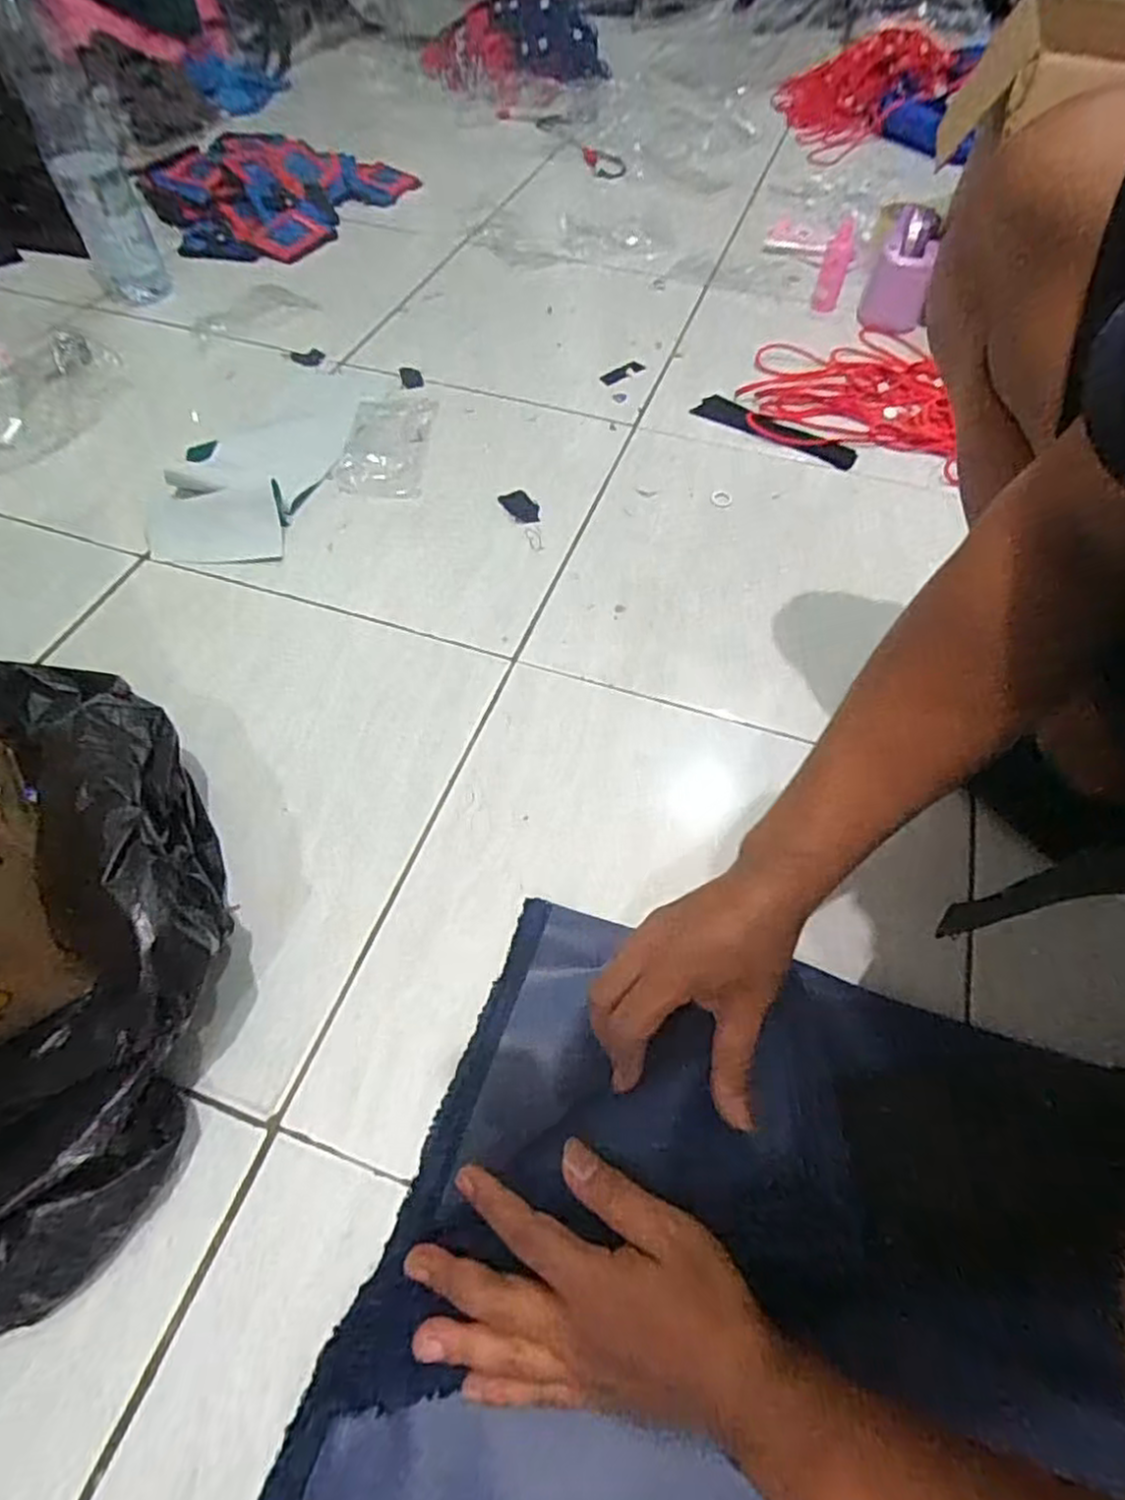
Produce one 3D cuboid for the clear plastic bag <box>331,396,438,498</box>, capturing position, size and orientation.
[{"bbox_3d":[-0.201,-0.351,0.795,0.093,0.021,0.169,3,56,-1],"label":"clear plastic bag"}]

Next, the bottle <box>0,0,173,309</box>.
[{"bbox_3d":[-0.585,-0.730,0.843,0.085,0.322,0.074,-22,60,-16],"label":"bottle"}]

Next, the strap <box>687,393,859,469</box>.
[{"bbox_3d":[0.257,-0.388,0.849,0.203,0.005,0.050,32,65,19],"label":"strap"}]

